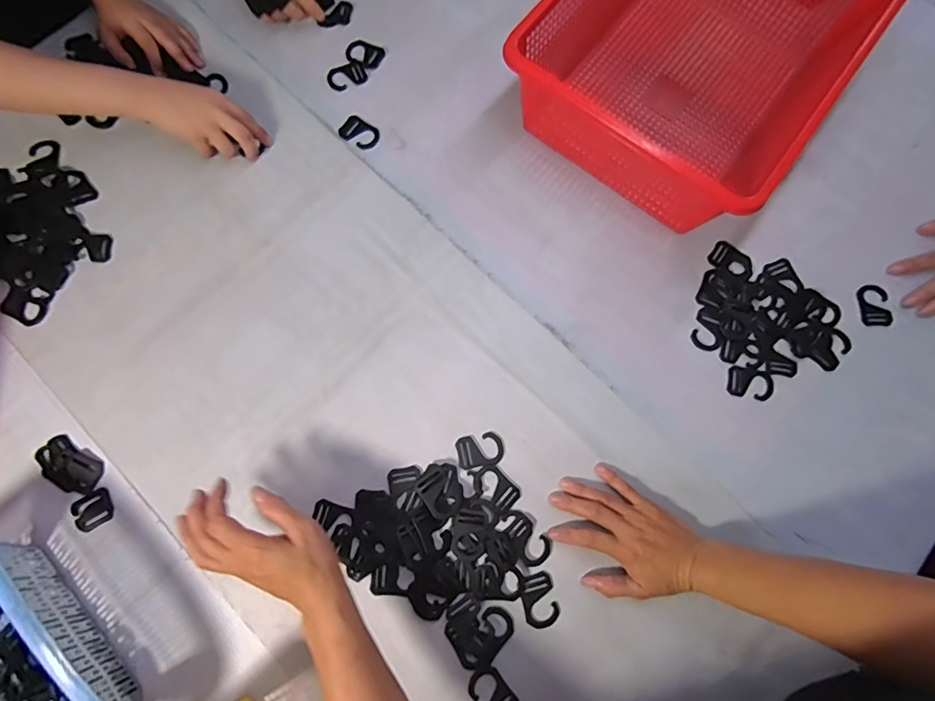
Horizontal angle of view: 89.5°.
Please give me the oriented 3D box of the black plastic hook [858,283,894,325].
[{"bbox_3d":[0.481,-0.054,0.555,0.036,0.004,0.053,3,77,-1],"label":"black plastic hook"}]

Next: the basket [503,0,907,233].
[{"bbox_3d":[0.269,-0.350,0.555,0.296,0.127,0.385,37,79,6],"label":"basket"}]

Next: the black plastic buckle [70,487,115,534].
[{"bbox_3d":[-0.388,0.165,0.487,0.036,0.006,0.034,-27,79,-7],"label":"black plastic buckle"}]

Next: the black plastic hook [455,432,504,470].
[{"bbox_3d":[0.014,0.109,0.513,0.050,0.004,0.035,-10,78,-4],"label":"black plastic hook"}]

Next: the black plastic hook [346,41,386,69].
[{"bbox_3d":[-0.136,-0.394,0.625,0.051,0.004,0.036,26,78,4],"label":"black plastic hook"}]

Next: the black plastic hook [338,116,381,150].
[{"bbox_3d":[-0.135,-0.277,0.598,0.051,0.004,0.036,31,78,5],"label":"black plastic hook"}]

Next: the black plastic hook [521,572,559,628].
[{"bbox_3d":[0.073,0.255,0.480,0.034,0.004,0.048,-15,78,-5],"label":"black plastic hook"}]

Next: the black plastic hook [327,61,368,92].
[{"bbox_3d":[-0.158,-0.360,0.616,0.050,0.004,0.036,-25,79,-7],"label":"black plastic hook"}]

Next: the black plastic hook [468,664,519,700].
[{"bbox_3d":[0.025,0.336,0.459,0.034,0.004,0.050,-36,81,-9],"label":"black plastic hook"}]

